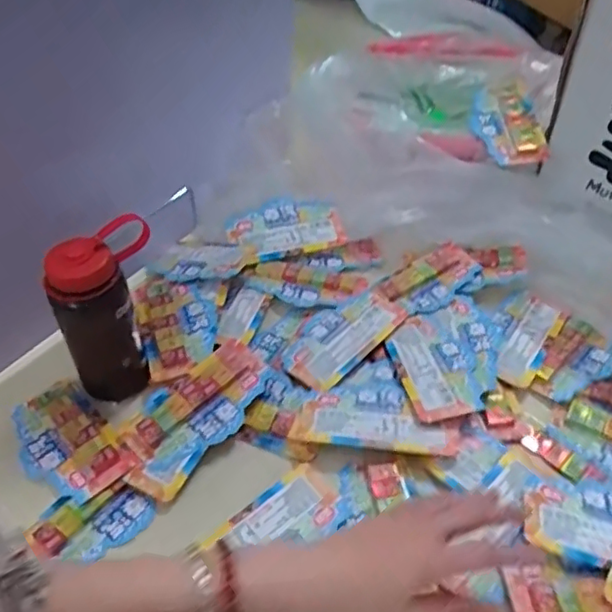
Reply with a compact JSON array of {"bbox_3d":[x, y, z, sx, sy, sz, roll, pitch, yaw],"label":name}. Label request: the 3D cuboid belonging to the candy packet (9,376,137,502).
[{"bbox_3d":[-0.228,0.125,0.561,0.079,0.020,0.145,-34,53,-25],"label":"candy packet"}]

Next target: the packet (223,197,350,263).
[{"bbox_3d":[-0.026,-0.098,0.740,0.141,0.015,0.073,-14,72,-14],"label":"packet"}]

